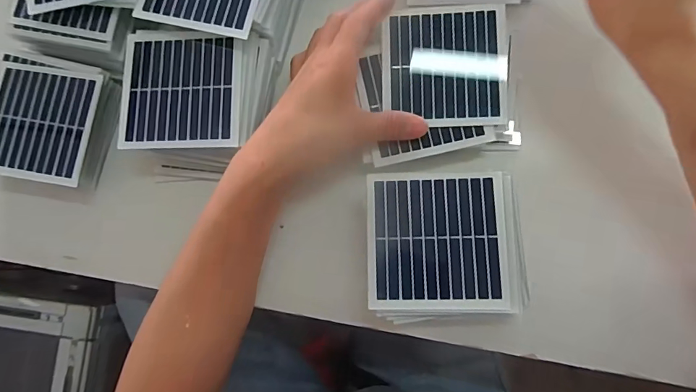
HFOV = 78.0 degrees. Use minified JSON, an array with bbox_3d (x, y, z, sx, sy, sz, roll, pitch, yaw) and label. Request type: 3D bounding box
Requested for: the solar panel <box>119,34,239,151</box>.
[{"bbox_3d":[-0.123,-0.077,0.317,0.088,0.005,0.086,-1,80,5],"label":"solar panel"}]

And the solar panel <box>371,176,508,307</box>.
[{"bbox_3d":[0.058,0.029,0.282,0.088,0.004,0.088,-1,80,5],"label":"solar panel"}]

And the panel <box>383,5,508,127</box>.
[{"bbox_3d":[0.071,-0.095,0.316,0.088,0.004,0.086,0,86,7],"label":"panel"}]

